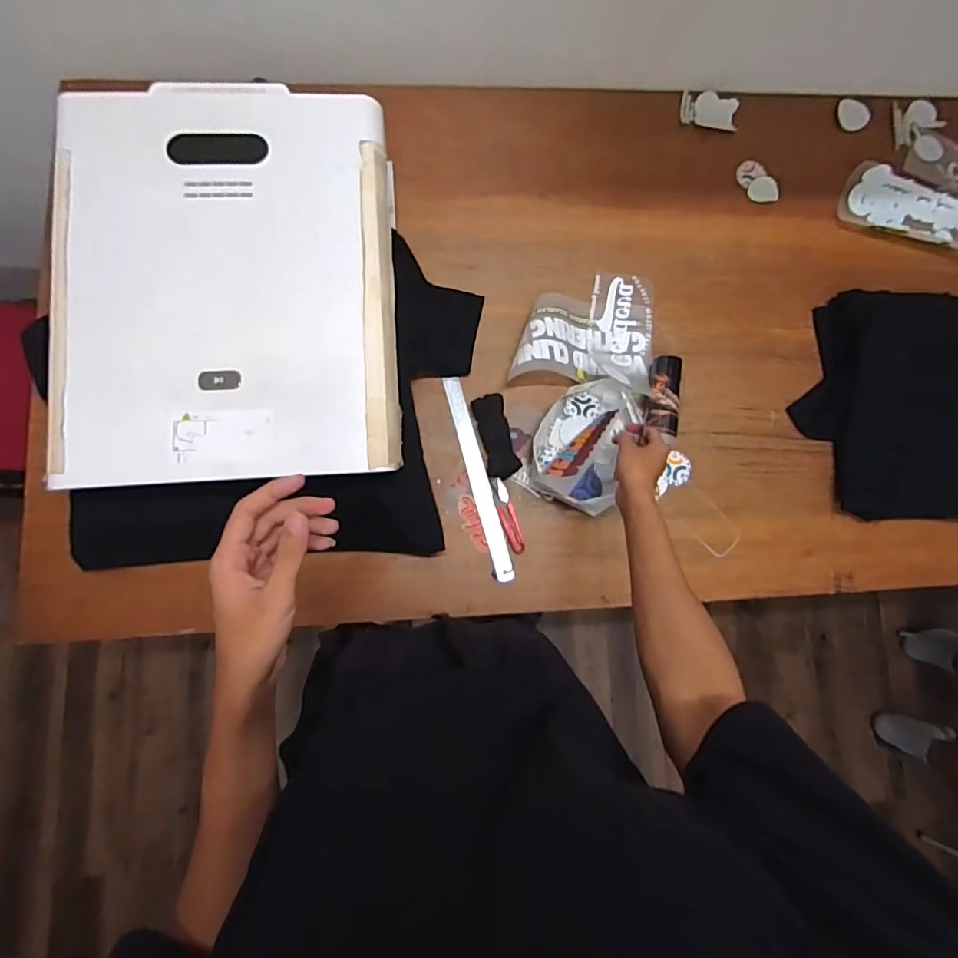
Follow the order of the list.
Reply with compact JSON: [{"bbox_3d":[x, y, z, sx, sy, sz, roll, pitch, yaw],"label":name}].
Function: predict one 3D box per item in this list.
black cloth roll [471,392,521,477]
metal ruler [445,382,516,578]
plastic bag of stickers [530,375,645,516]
[{"bbox_3d":[0.027,-0.066,0.779,0.050,0.020,0.128,-15,84,-7],"label":"black cloth roll"},{"bbox_3d":[-0.001,-0.004,0.782,0.032,0.011,0.326,-16,84,4],"label":"metal ruler"},{"bbox_3d":[0.167,-0.057,0.761,0.148,0.063,0.200,19,82,-1],"label":"plastic bag of stickers"}]

